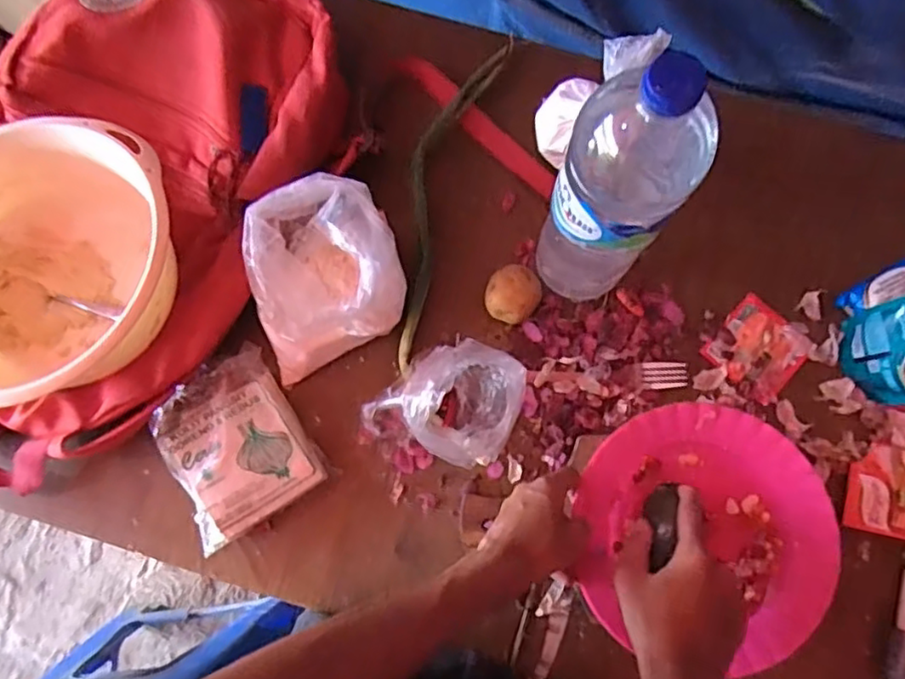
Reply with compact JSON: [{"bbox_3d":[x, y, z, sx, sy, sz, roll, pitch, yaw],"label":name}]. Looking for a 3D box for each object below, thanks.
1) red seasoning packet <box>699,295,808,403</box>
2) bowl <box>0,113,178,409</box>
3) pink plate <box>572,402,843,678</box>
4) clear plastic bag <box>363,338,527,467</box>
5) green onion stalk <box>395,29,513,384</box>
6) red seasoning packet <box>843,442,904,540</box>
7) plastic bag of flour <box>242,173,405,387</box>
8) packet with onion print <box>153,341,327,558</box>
[{"bbox_3d":[0.293,0.009,0.622,0.079,0.004,0.079,42,81,7],"label":"red seasoning packet"},{"bbox_3d":[-0.350,-0.060,0.565,0.238,0.129,0.237,0,79,0],"label":"bowl"},{"bbox_3d":[0.214,0.161,0.566,0.211,0.042,0.204,0,79,0],"label":"pink plate"},{"bbox_3d":[-0.006,0.049,0.564,0.123,0.102,0.100,21,79,4],"label":"clear plastic bag"},{"bbox_3d":[-0.018,-0.144,0.643,0.055,0.025,0.352,17,79,3],"label":"green onion stalk"},{"bbox_3d":[0.400,0.138,0.587,0.081,0.012,0.079,12,79,2],"label":"red seasoning packet"},{"bbox_3d":[-0.120,-0.059,0.568,0.140,0.101,0.130,-24,80,-5],"label":"plastic bag of flour"},{"bbox_3d":[-0.201,0.096,0.585,0.127,0.054,0.143,-31,81,-6],"label":"packet with onion print"}]

